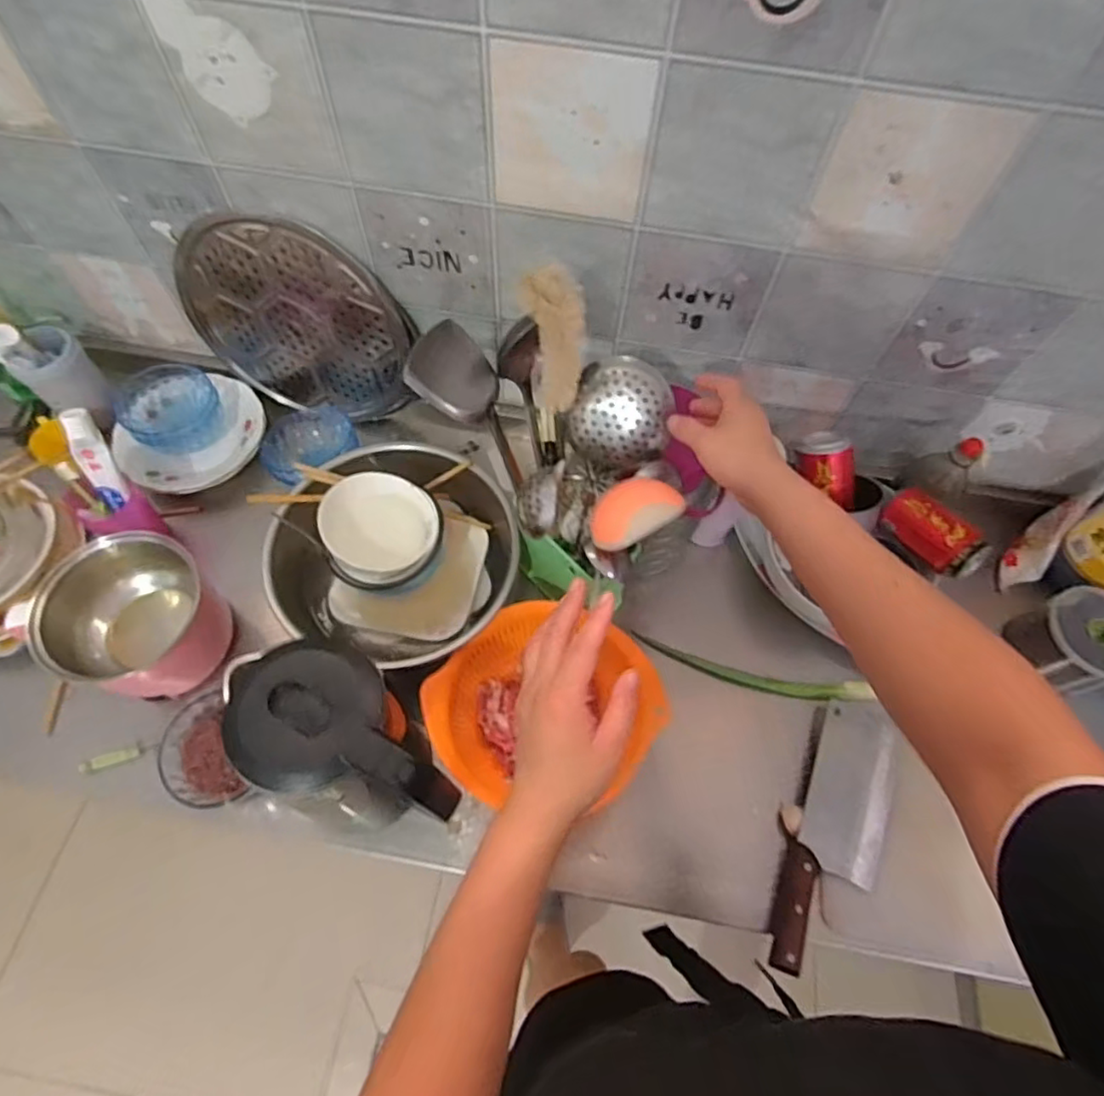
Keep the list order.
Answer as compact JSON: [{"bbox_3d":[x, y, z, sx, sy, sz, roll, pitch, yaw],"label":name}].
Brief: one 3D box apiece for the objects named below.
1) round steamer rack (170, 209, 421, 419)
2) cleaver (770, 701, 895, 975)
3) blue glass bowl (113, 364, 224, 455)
[{"bbox_3d":[-0.336,-0.295,0.818,0.297,0.271,0.015,13,54,0],"label":"round steamer rack"},{"bbox_3d":[0.325,0.312,0.693,0.087,0.030,0.308,23,64,8],"label":"cleaver"},{"bbox_3d":[-0.536,-0.198,0.877,0.122,0.054,0.119,2,63,-3],"label":"blue glass bowl"}]

